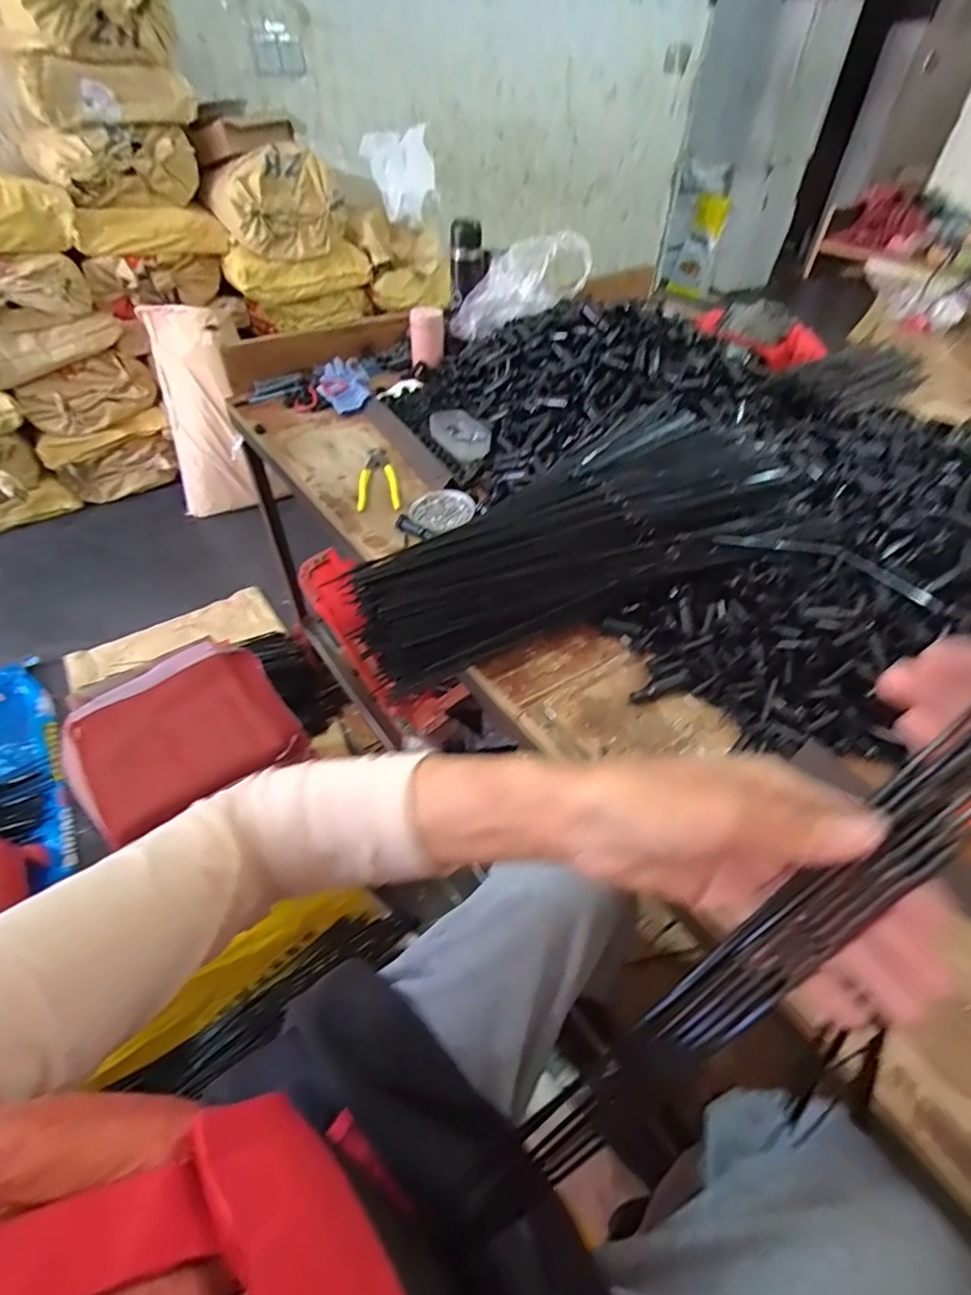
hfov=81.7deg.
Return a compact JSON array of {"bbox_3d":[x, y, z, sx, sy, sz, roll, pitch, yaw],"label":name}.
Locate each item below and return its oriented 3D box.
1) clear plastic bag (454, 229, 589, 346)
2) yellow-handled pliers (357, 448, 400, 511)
[{"bbox_3d":[0.056,-0.683,1.068,0.289,0.110,0.061,-19,41,25],"label":"clear plastic bag"},{"bbox_3d":[-0.168,-0.260,0.858,0.062,0.016,0.153,-9,47,-6],"label":"yellow-handled pliers"}]

